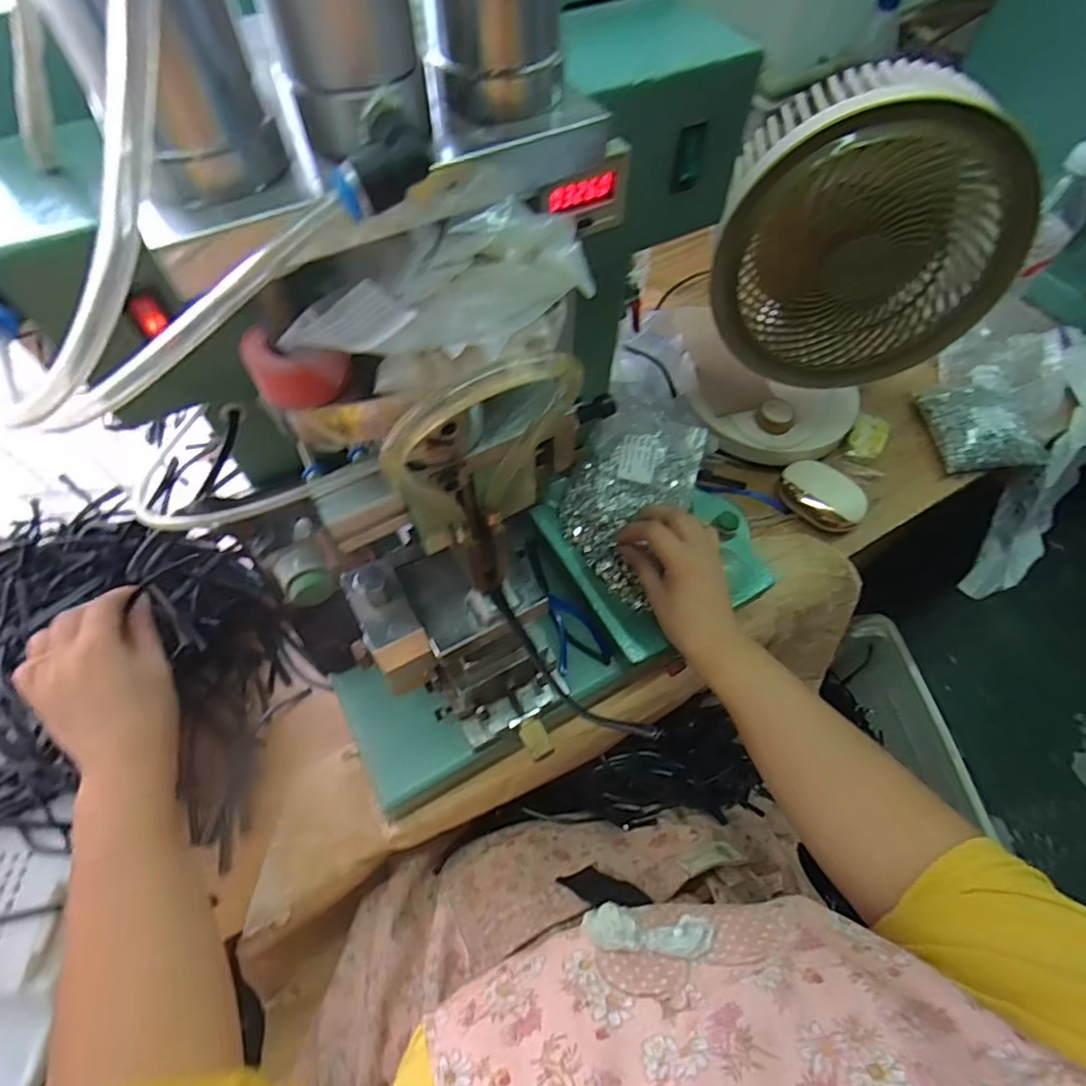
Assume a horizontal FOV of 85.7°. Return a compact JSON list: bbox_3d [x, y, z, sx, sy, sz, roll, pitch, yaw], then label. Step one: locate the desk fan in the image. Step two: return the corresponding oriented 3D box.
[{"bbox_3d":[0.250,-0.225,0.530,0.202,0.318,0.140,10,59,5],"label":"desk fan"}]

